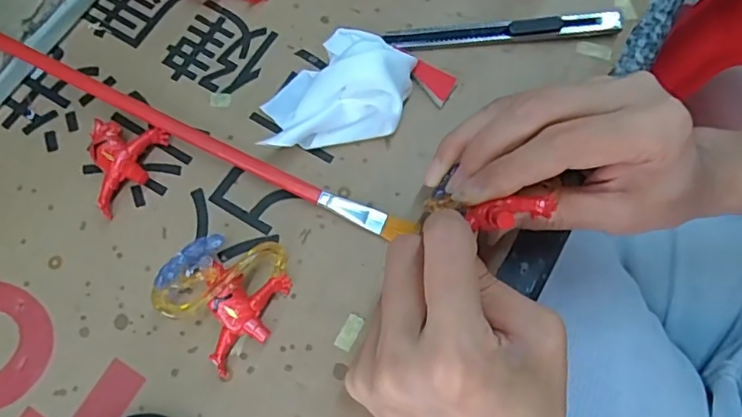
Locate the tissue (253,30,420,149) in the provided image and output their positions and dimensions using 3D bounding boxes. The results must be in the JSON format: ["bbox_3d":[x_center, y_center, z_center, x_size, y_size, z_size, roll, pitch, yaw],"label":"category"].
[{"bbox_3d":[-0.017,-0.059,0.274,0.072,0.033,0.048,-11,72,-3],"label":"tissue"}]

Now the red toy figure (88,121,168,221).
[{"bbox_3d":[-0.118,-0.019,0.273,0.031,0.016,0.044,2,72,1],"label":"red toy figure"}]

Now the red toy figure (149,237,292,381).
[{"bbox_3d":[-0.061,0.036,0.246,0.046,0.030,0.054,43,77,13],"label":"red toy figure"}]

